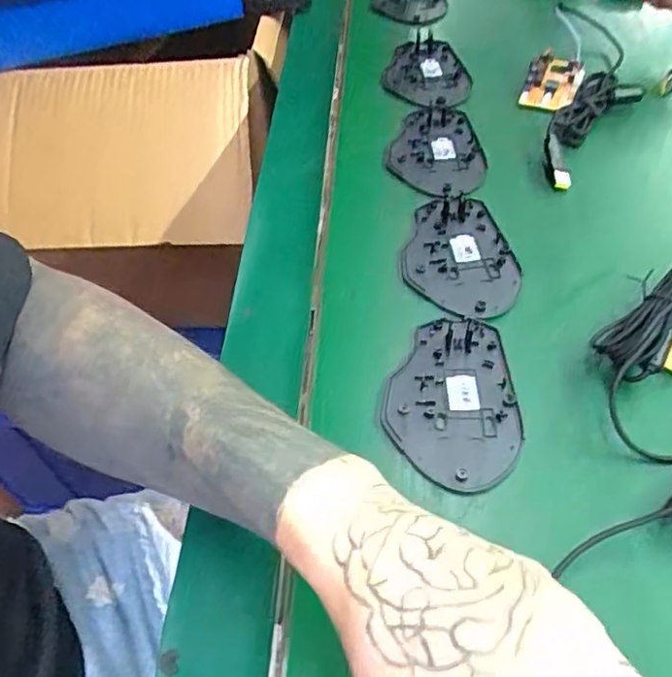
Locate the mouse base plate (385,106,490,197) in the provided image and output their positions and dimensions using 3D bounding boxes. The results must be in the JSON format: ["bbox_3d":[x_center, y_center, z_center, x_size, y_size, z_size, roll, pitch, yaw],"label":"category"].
[{"bbox_3d":[0.077,-0.148,0.502,0.073,0.013,0.117,-6,51,-2],"label":"mouse base plate"}]

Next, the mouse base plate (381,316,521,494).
[{"bbox_3d":[0.064,0.033,0.356,0.072,0.005,0.108,1,51,3],"label":"mouse base plate"}]

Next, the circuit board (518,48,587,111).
[{"bbox_3d":[0.190,-0.227,0.555,0.045,0.020,0.071,19,55,17],"label":"circuit board"}]

